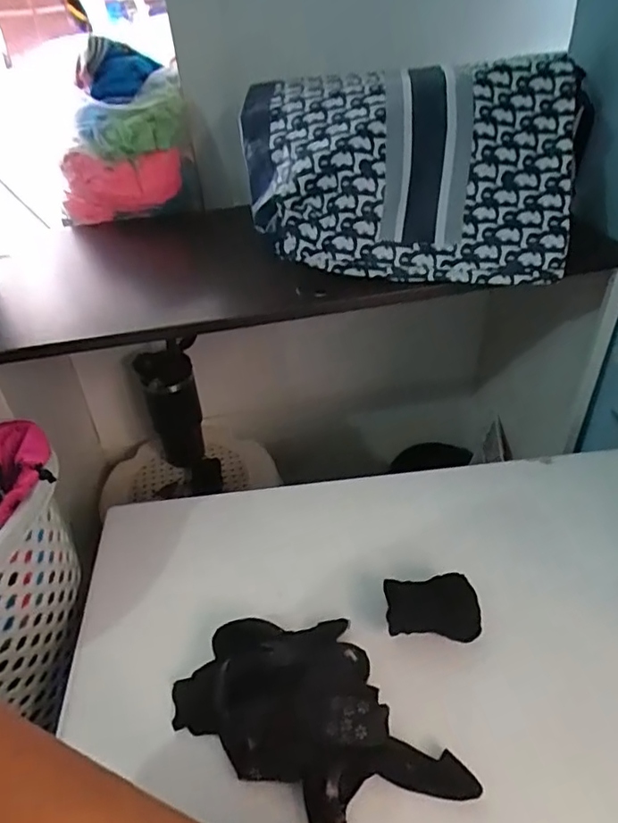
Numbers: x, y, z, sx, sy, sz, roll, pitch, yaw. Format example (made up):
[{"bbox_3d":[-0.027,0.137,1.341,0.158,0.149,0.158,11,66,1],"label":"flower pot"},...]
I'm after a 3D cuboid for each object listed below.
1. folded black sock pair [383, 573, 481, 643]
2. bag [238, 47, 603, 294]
[{"bbox_3d":[0.123,0.195,0.575,0.088,0.023,0.061,1,41,4],"label":"folded black sock pair"},{"bbox_3d":[0.110,-0.279,0.677,0.376,0.187,0.181,7,42,14],"label":"bag"}]

